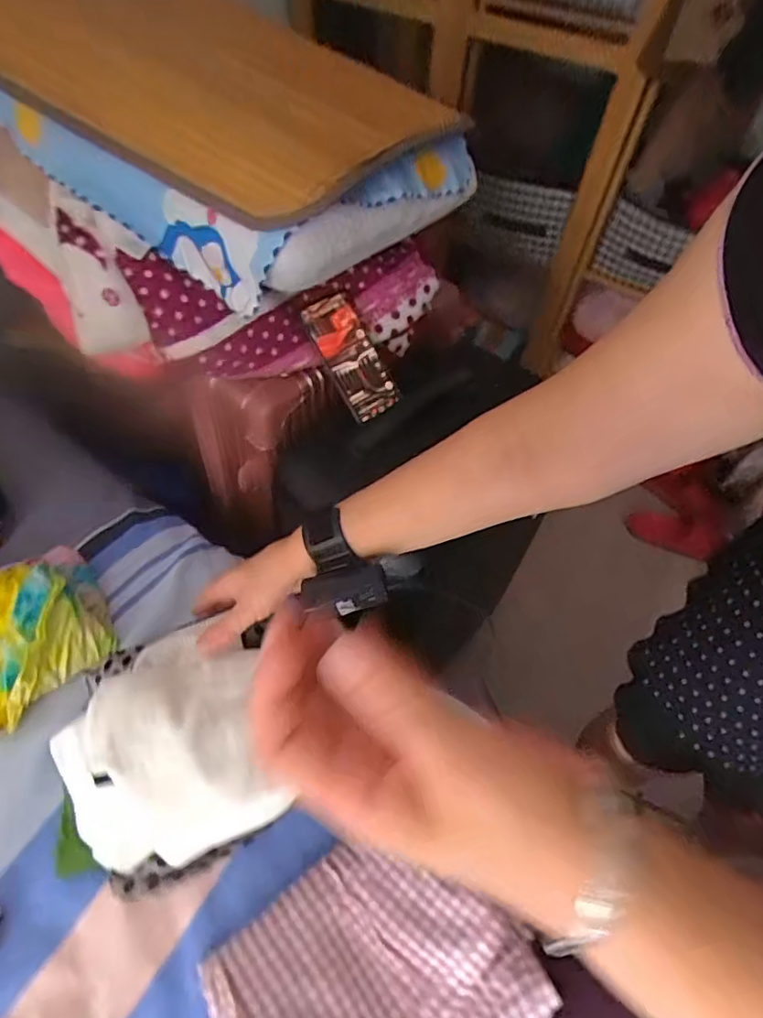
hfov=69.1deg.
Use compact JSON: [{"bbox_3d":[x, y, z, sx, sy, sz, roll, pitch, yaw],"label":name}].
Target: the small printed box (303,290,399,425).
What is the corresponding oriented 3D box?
[{"bbox_3d":[-0.034,-0.183,0.670,0.070,0.012,0.146,-36,103,-27],"label":"small printed box"}]

